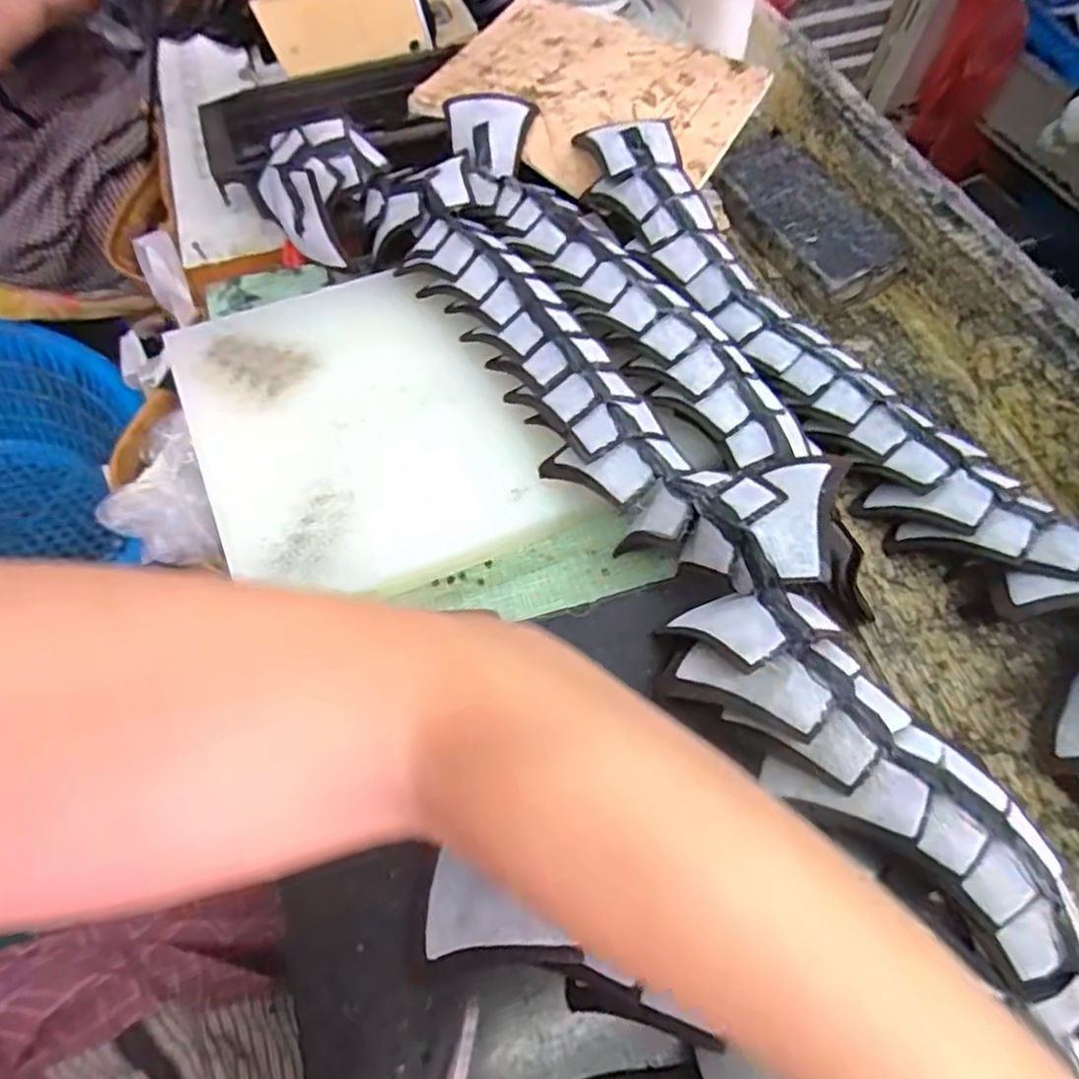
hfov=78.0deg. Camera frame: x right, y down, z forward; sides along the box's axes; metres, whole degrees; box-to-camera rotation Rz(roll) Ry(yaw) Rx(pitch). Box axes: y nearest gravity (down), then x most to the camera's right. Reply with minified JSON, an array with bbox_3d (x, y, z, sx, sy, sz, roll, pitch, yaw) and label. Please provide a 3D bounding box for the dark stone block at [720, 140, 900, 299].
[{"bbox_3d":[0.212,-0.267,0.542,0.067,0.019,0.172,-26,65,-11],"label":"dark stone block"}]

